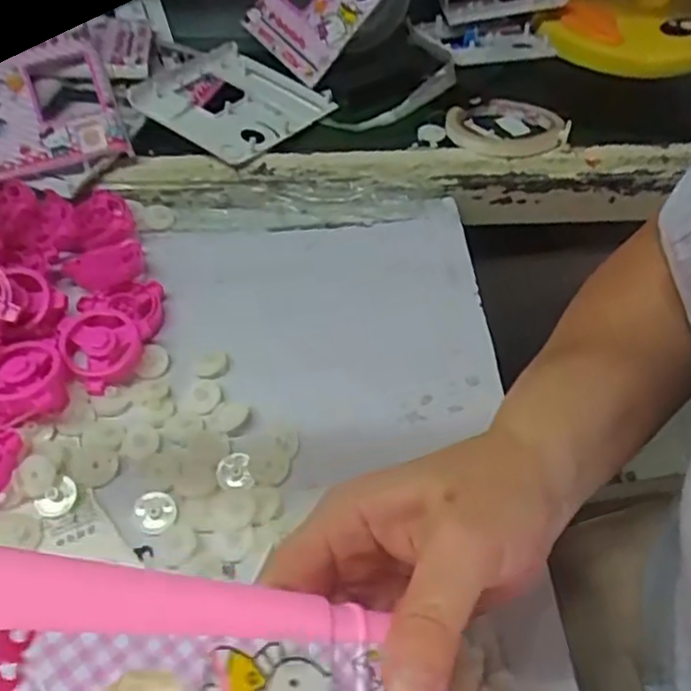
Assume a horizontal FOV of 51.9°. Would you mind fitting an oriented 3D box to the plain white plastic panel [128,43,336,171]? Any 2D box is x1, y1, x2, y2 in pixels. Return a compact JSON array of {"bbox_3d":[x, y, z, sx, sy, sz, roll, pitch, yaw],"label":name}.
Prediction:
[{"bbox_3d":[-0.101,-0.220,0.624,0.140,0.017,0.150,34,48,10],"label":"plain white plastic panel"}]

